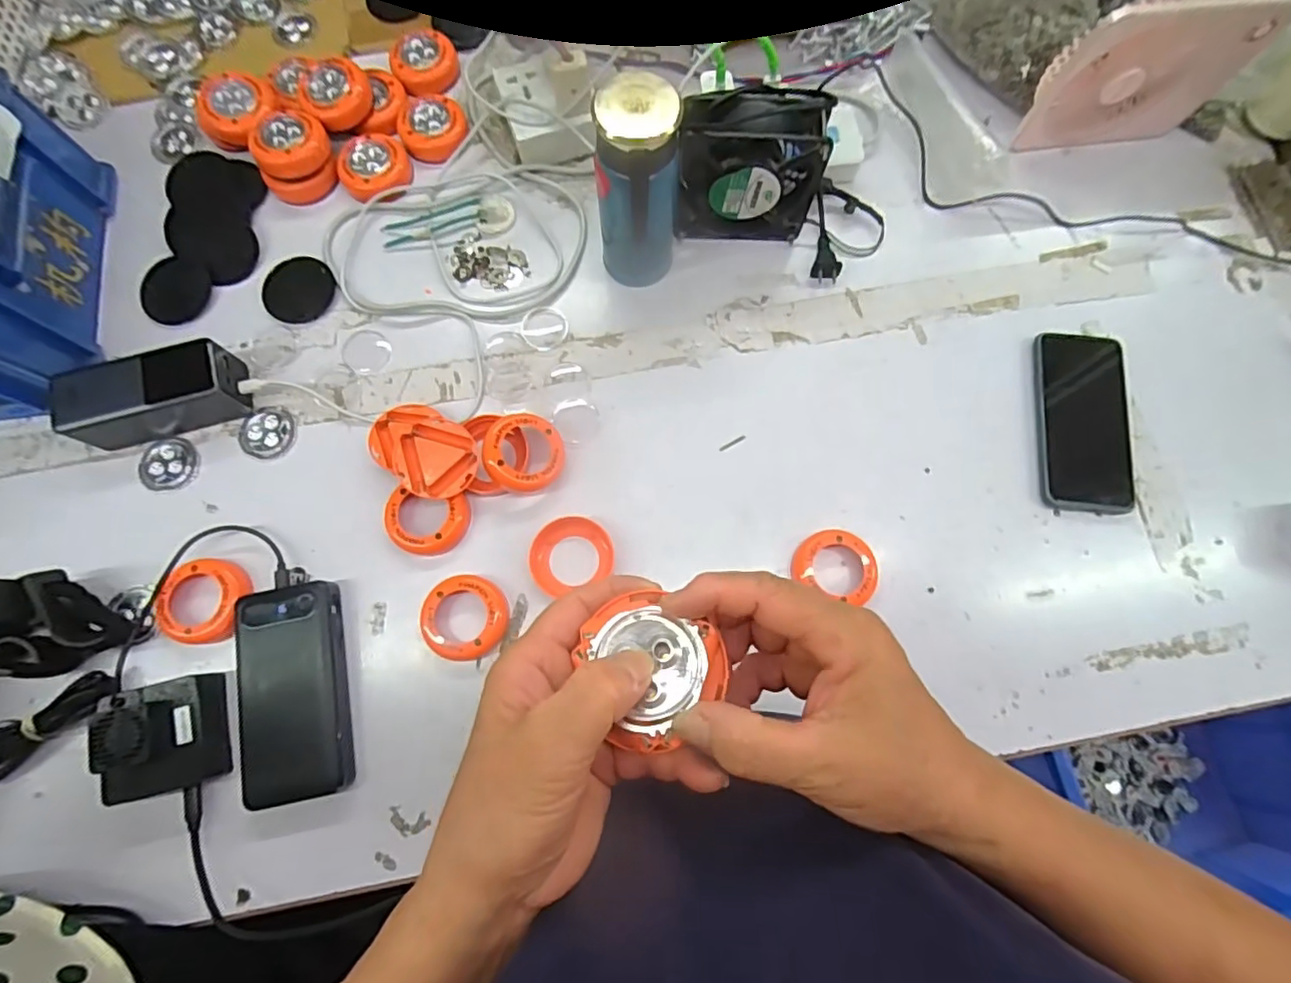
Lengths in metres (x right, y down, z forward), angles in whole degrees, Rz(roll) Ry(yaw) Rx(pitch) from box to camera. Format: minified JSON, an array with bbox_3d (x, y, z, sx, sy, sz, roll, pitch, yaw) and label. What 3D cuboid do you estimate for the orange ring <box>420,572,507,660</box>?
[{"bbox_3d":[-0.143,0.101,0.468,0.066,0.018,0.065,0,77,0],"label":"orange ring"}]

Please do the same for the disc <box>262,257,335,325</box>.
[{"bbox_3d":[-0.324,-0.189,0.547,0.064,0.006,0.064,0,77,0],"label":"disc"}]

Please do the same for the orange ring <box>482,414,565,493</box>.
[{"bbox_3d":[-0.101,-0.033,0.487,0.067,0.012,0.065,4,77,-20],"label":"orange ring"}]

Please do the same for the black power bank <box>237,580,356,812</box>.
[{"bbox_3d":[-0.269,0.153,0.454,0.074,0.030,0.156,-11,77,-3],"label":"black power bank"}]

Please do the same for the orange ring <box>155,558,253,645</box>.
[{"bbox_3d":[-0.353,0.088,0.471,0.065,0.020,0.066,0,77,0],"label":"orange ring"}]

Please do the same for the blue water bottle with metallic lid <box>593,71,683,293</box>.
[{"bbox_3d":[-0.006,-0.237,0.477,0.062,0.171,0.061,5,77,1],"label":"blue water bottle with metallic lid"}]

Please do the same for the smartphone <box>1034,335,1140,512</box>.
[{"bbox_3d":[0.386,-0.062,0.511,0.082,0.013,0.160,6,77,1],"label":"smartphone"}]

